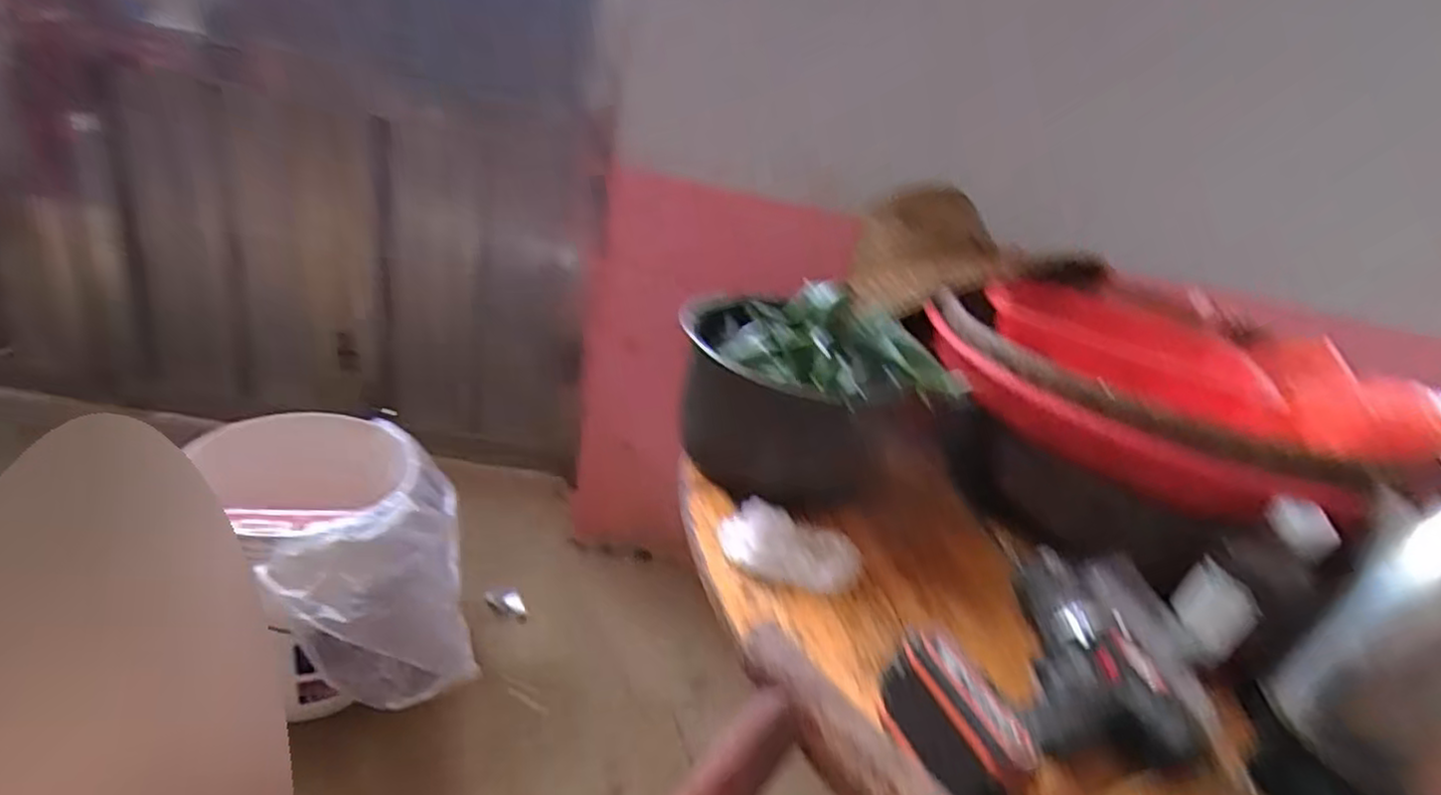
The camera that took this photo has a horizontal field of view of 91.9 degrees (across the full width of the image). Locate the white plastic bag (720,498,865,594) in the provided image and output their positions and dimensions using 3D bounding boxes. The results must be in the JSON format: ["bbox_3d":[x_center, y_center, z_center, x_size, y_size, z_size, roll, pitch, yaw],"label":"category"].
[{"bbox_3d":[0.062,0.126,0.610,0.127,0.036,0.075,14,25,3],"label":"white plastic bag"}]

